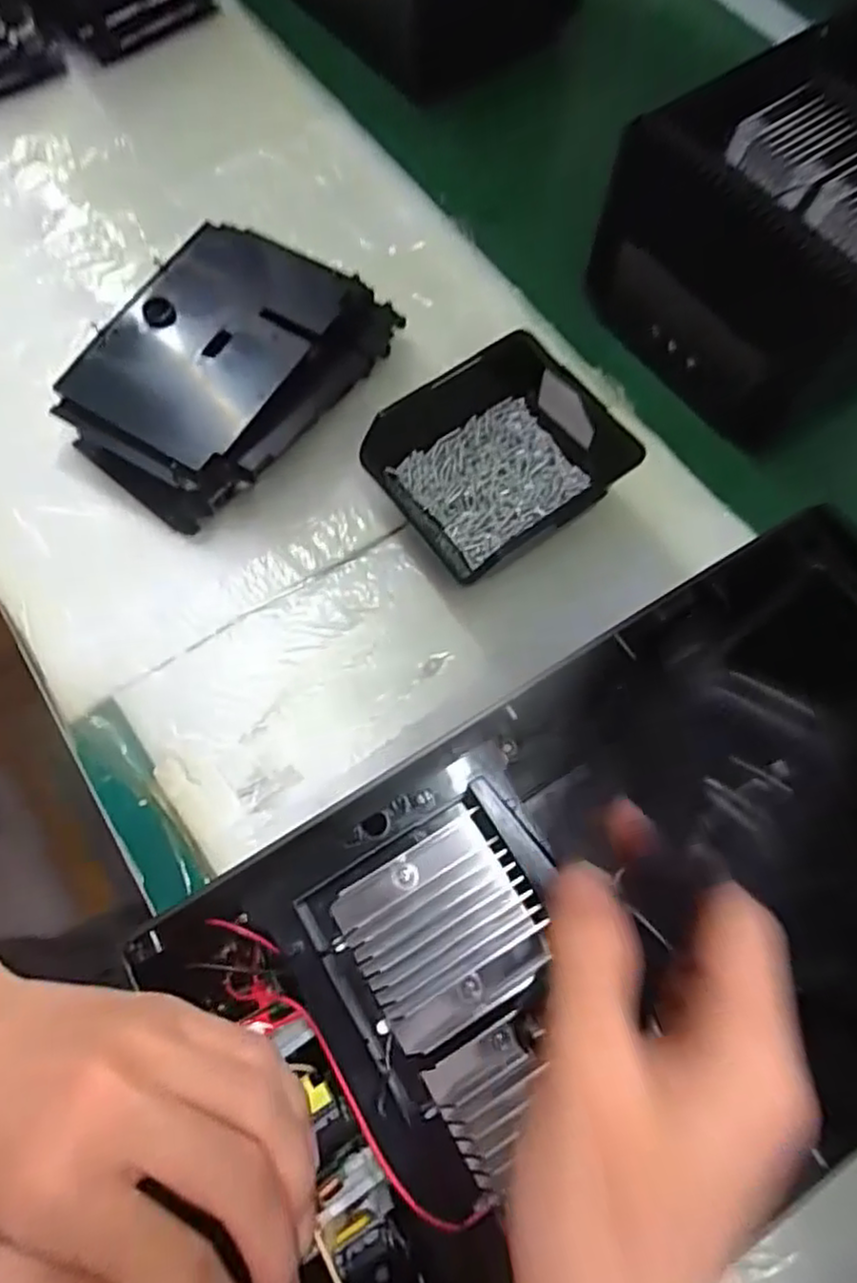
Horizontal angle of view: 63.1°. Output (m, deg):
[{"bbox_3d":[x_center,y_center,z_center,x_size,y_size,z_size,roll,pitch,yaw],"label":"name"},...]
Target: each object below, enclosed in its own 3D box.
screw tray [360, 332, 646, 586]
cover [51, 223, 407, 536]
[{"bbox_3d":[0.046,-0.108,0.440,0.126,0.068,0.121,-35,73,-13],"label":"screw tray"},{"bbox_3d":[-0.135,-0.183,0.476,0.148,0.062,0.211,31,71,11],"label":"cover"}]

